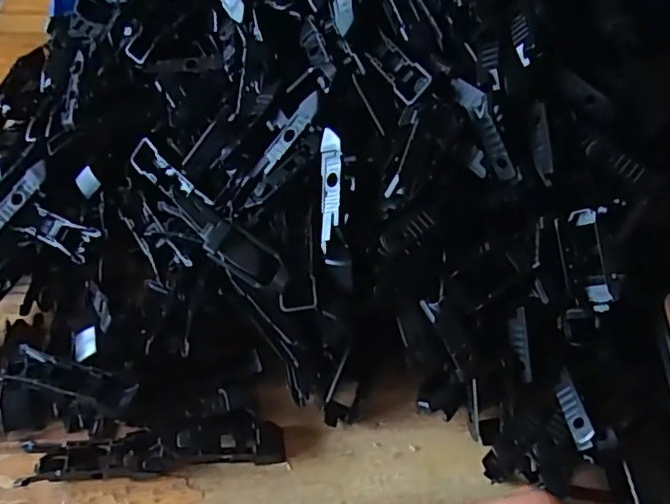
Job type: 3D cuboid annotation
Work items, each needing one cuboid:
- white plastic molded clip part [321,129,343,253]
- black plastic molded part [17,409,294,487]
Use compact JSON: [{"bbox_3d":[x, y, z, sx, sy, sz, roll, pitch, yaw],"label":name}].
[{"bbox_3d":[-0.002,-0.032,0.308,0.010,0.007,0.062,2,84,-3],"label":"white plastic molded clip part"},{"bbox_3d":[-0.087,0.096,0.291,0.121,0.022,0.026,-7,53,-10],"label":"black plastic molded part"}]

